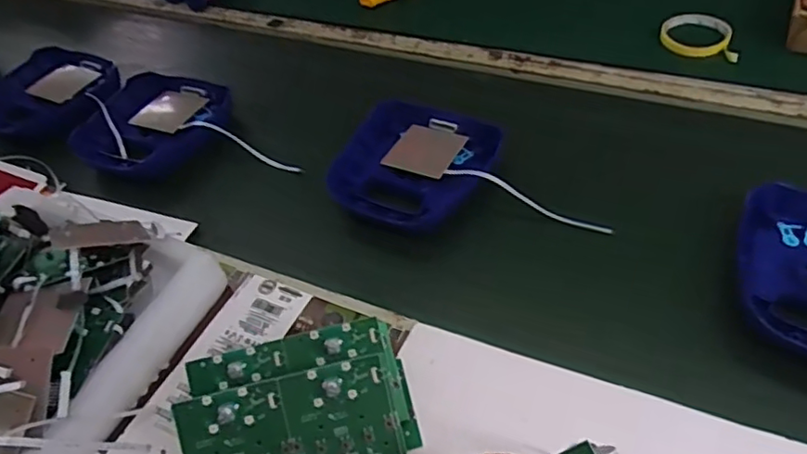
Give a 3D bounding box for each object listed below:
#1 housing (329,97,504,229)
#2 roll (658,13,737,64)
[{"bbox_3d":[0.014,-0.076,0.668,0.169,0.025,0.184,15,52,19],"label":"housing"},{"bbox_3d":[0.405,-0.260,0.803,0.102,0.015,0.102,-4,48,4],"label":"roll"}]

